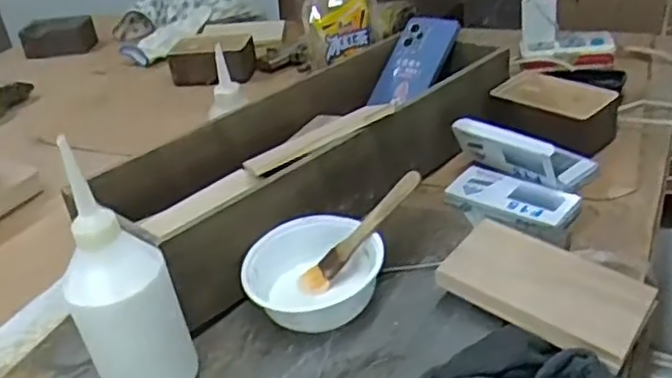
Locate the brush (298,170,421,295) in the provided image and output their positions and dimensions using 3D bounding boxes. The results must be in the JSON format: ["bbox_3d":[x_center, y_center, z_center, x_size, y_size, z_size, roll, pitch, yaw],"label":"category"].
[{"bbox_3d":[0.021,0.037,0.586,0.138,0.015,0.029,-47,32,12],"label":"brush"}]

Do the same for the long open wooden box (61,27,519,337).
[{"bbox_3d":[-0.010,-0.046,0.739,0.472,0.089,0.191,-32,39,-33],"label":"long open wooden box"}]

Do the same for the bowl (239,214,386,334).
[{"bbox_3d":[-0.018,0.071,0.575,0.112,0.039,0.108,-6,32,4],"label":"bowl"}]

